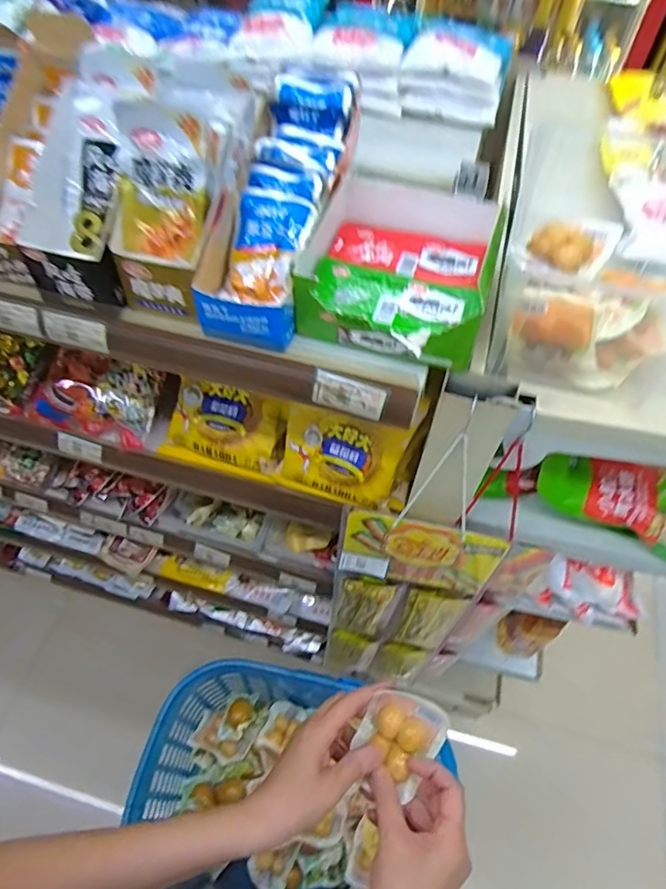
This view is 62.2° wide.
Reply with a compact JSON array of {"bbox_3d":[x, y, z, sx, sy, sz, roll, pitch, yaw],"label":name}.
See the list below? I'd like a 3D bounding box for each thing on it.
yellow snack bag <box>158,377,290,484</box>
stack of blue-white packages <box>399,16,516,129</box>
[{"bbox_3d":[-0.128,-0.020,0.650,0.137,0.098,0.045,16,17,9],"label":"yellow snack bag"},{"bbox_3d":[0.155,-0.469,0.683,0.122,0.063,0.146,16,58,8],"label":"stack of blue-white packages"}]

